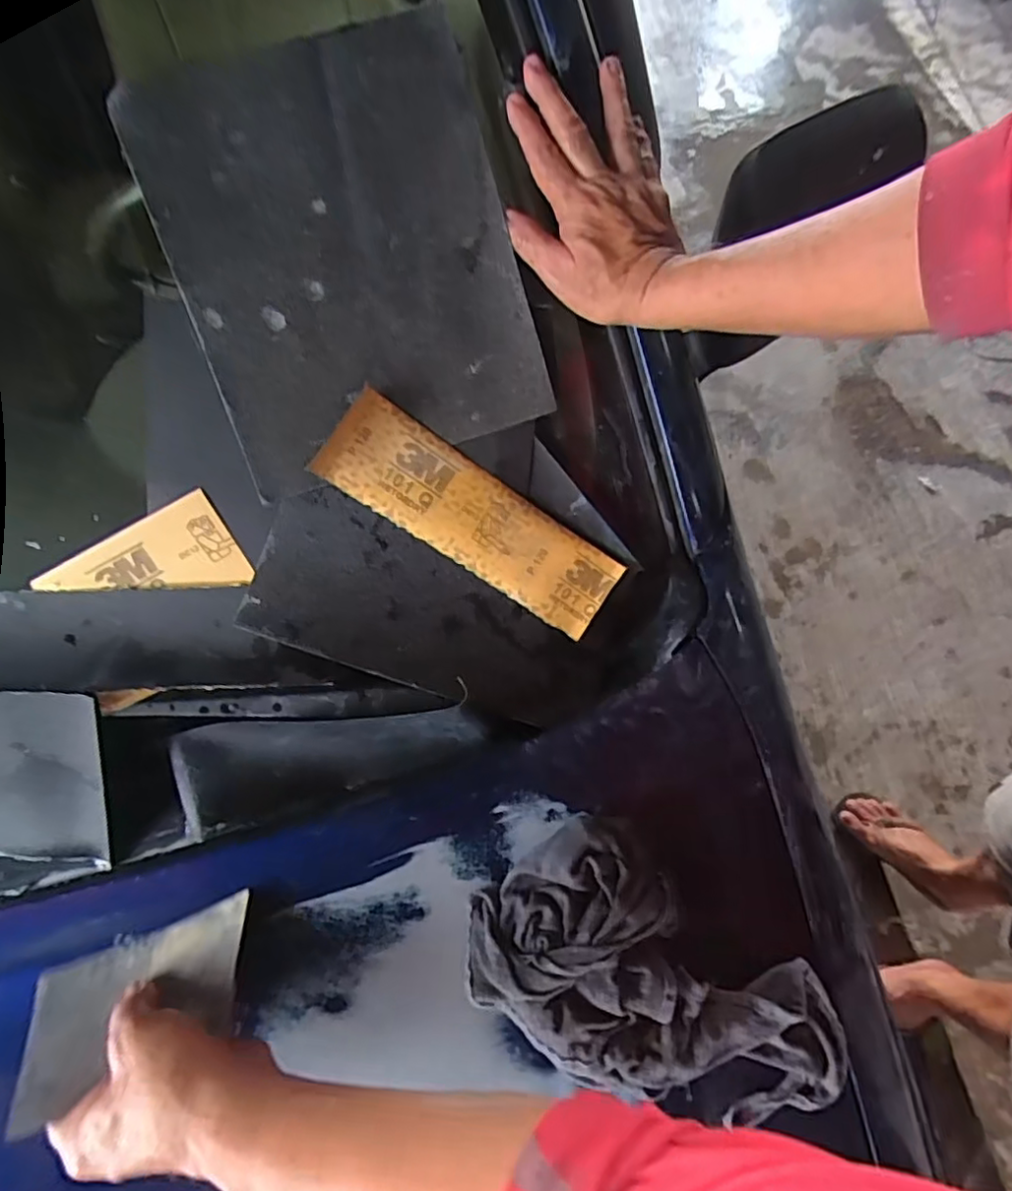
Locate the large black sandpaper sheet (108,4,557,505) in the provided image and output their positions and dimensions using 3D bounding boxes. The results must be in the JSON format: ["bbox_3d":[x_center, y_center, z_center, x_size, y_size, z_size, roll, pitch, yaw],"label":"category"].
[{"bbox_3d":[-0.113,-0.240,0.442,0.228,0.016,0.282,-17,98,-3],"label":"large black sandpaper sheet"}]

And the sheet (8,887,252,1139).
[{"bbox_3d":[-0.236,0.259,0.395,0.141,0.015,0.096,-20,32,-4],"label":"sheet"}]

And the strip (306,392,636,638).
[{"bbox_3d":[-0.023,-0.059,0.483,0.241,0.007,0.072,33,95,-13],"label":"strip"}]

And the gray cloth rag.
[{"bbox_3d":[0.100,0.257,0.414,0.268,0.074,0.142,29,72,13],"label":"gray cloth rag"}]

